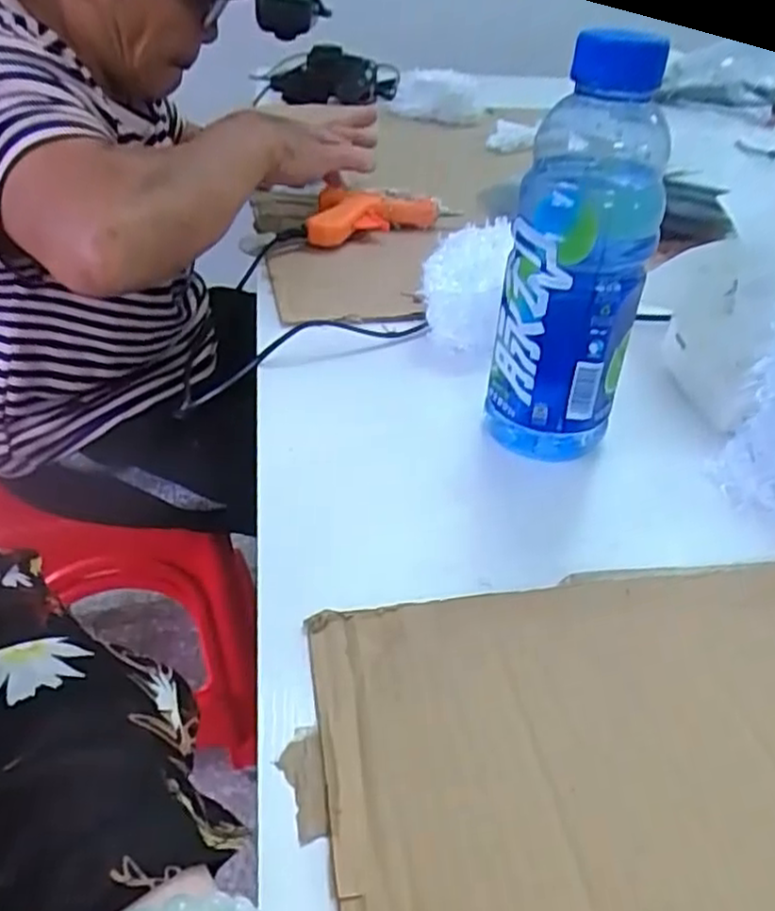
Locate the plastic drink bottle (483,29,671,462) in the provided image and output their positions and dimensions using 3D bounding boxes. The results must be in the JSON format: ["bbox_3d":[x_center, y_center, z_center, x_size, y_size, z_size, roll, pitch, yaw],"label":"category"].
[{"bbox_3d":[0.098,-0.098,0.378,0.068,0.200,0.065,15,37,13],"label":"plastic drink bottle"}]

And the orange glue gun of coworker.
[{"bbox_3d":[-0.003,-0.221,0.688,0.134,0.026,0.113,5,36,-1],"label":"orange glue gun of coworker"}]

